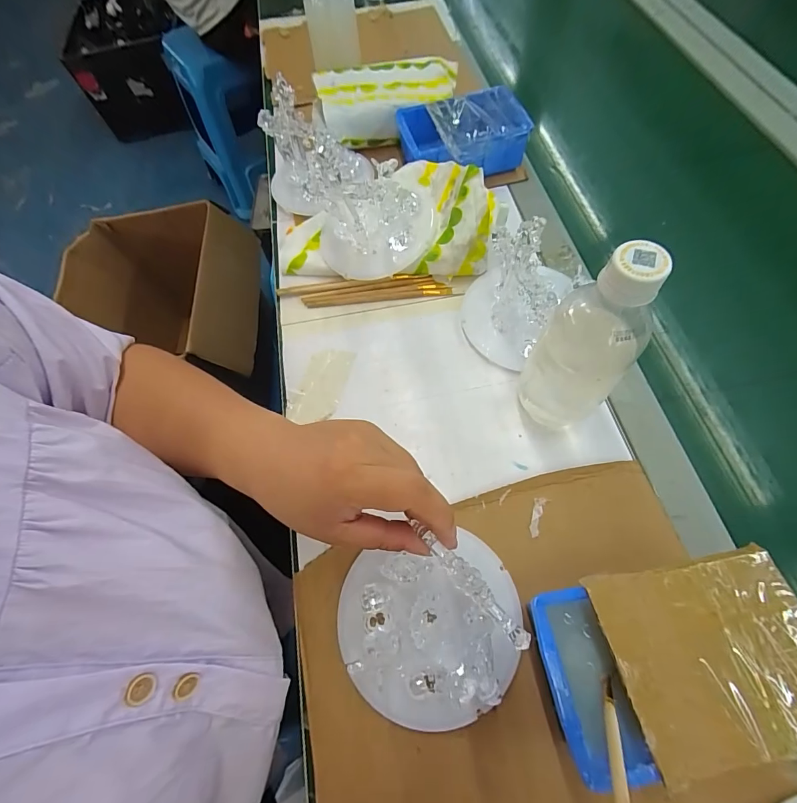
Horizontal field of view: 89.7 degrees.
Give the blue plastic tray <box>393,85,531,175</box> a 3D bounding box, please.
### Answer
[{"bbox_3d":[0.076,-0.316,0.486,0.149,0.050,0.115,-16,64,-5],"label":"blue plastic tray"}]

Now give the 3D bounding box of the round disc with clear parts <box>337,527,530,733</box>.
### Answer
[{"bbox_3d":[0.024,0.159,0.281,0.127,0.027,0.111,-13,63,-3],"label":"round disc with clear parts"}]

